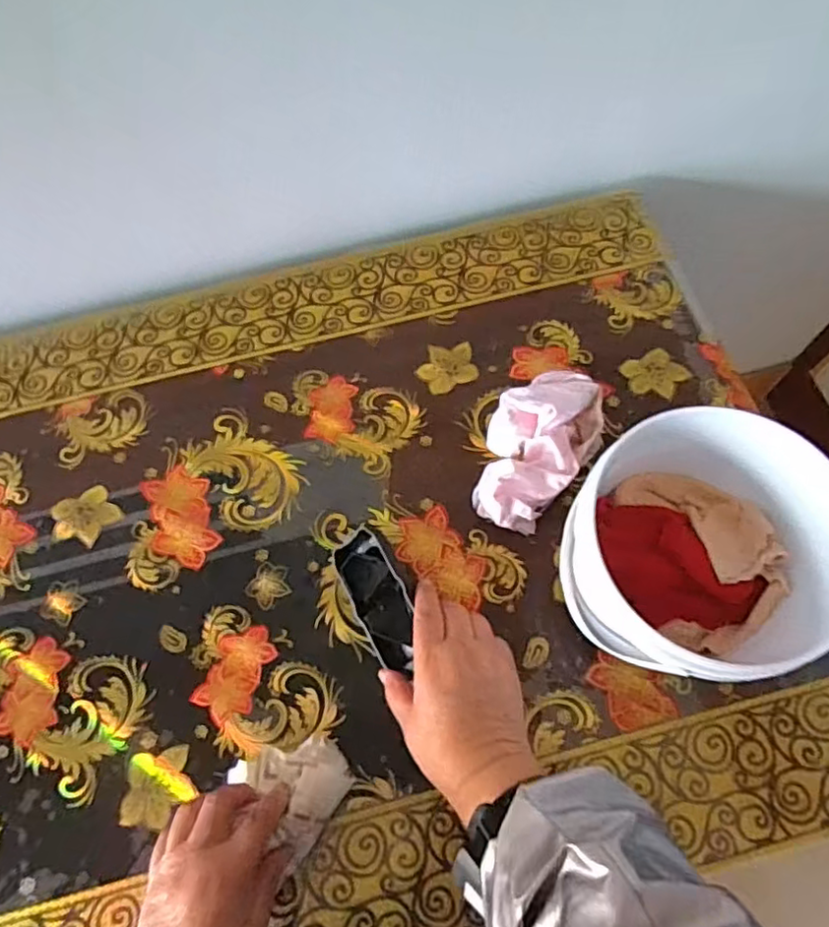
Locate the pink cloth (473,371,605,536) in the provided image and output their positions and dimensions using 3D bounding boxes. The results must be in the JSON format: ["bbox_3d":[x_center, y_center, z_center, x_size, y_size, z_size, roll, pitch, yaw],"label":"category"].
[{"bbox_3d":[0.109,-0.018,0.539,0.090,0.056,0.152,13,68,8],"label":"pink cloth"}]

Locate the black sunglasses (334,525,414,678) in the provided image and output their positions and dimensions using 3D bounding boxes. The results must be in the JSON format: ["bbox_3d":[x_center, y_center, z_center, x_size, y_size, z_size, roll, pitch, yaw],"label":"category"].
[{"bbox_3d":[-0.029,0.106,0.495,0.040,0.037,0.109,-22,78,-7],"label":"black sunglasses"}]

